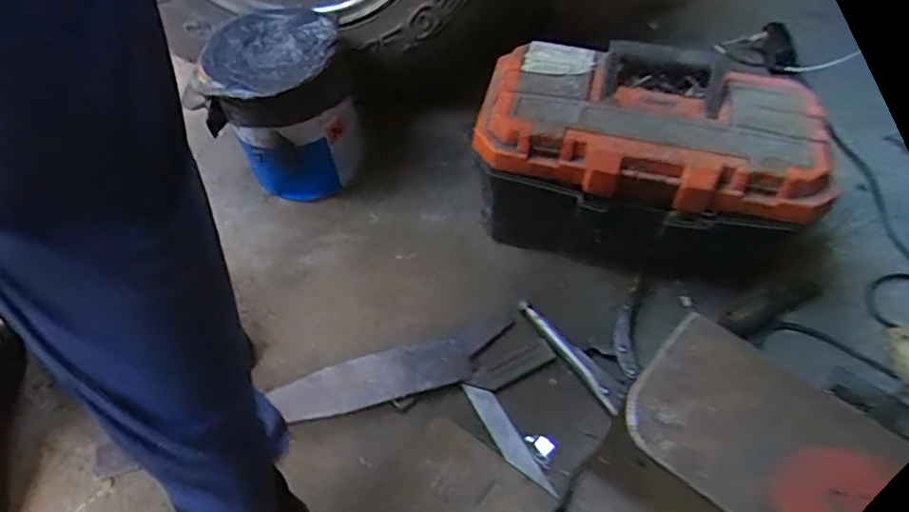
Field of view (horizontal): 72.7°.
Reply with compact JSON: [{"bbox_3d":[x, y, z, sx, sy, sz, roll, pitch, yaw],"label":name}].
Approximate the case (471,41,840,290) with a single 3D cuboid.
[{"bbox_3d":[0.227,-0.102,0.761,0.374,0.245,0.211,6,54,4],"label":"case"}]

